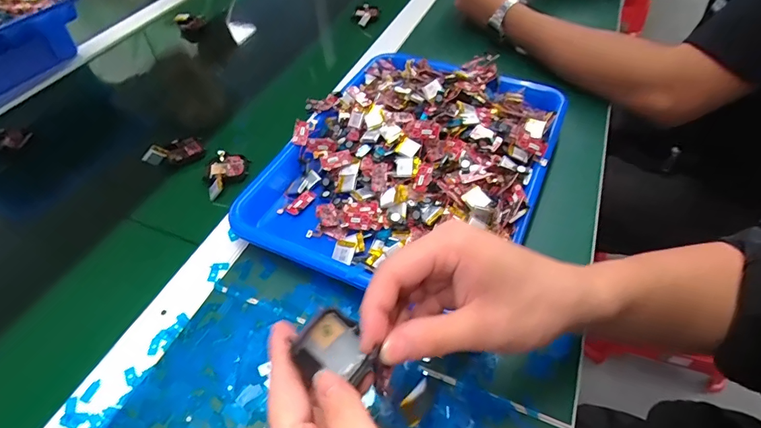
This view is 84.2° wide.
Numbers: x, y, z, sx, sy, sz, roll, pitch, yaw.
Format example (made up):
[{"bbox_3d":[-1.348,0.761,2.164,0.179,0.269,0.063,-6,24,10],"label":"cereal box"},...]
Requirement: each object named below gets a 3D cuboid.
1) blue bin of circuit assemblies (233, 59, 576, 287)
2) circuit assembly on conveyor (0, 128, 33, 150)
[{"bbox_3d":[0.030,-0.067,0.437,0.259,0.064,0.328,19,53,17],"label":"blue bin of circuit assemblies"},{"bbox_3d":[-0.454,-0.084,0.503,0.035,0.017,0.056,18,53,16],"label":"circuit assembly on conveyor"}]

